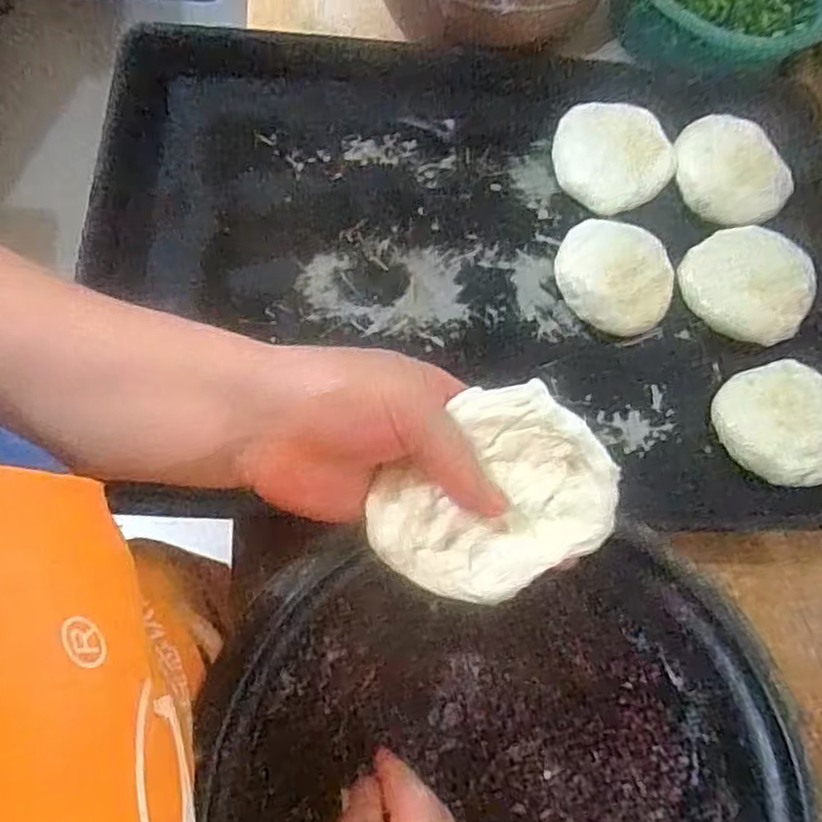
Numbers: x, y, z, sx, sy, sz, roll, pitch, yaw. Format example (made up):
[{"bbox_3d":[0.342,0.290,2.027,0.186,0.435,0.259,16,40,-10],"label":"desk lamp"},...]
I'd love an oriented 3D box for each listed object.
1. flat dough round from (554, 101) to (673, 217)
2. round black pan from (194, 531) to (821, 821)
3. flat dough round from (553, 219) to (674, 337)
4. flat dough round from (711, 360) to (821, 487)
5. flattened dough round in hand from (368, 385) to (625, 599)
[{"bbox_3d":[0.167,-0.217,0.587,0.096,0.015,0.095,2,70,-6],"label":"flat dough round"},{"bbox_3d":[0.049,0.205,0.352,0.265,0.115,0.250,2,70,-6],"label":"round black pan"},{"bbox_3d":[0.159,-0.107,0.552,0.091,0.020,0.090,2,70,-6],"label":"flat dough round"},{"bbox_3d":[0.274,0.004,0.517,0.090,0.013,0.095,2,70,-6],"label":"flat dough round"},{"bbox_3d":[0.035,0.039,0.302,0.097,0.023,0.079,-39,76,-13],"label":"flattened dough round in hand"}]

